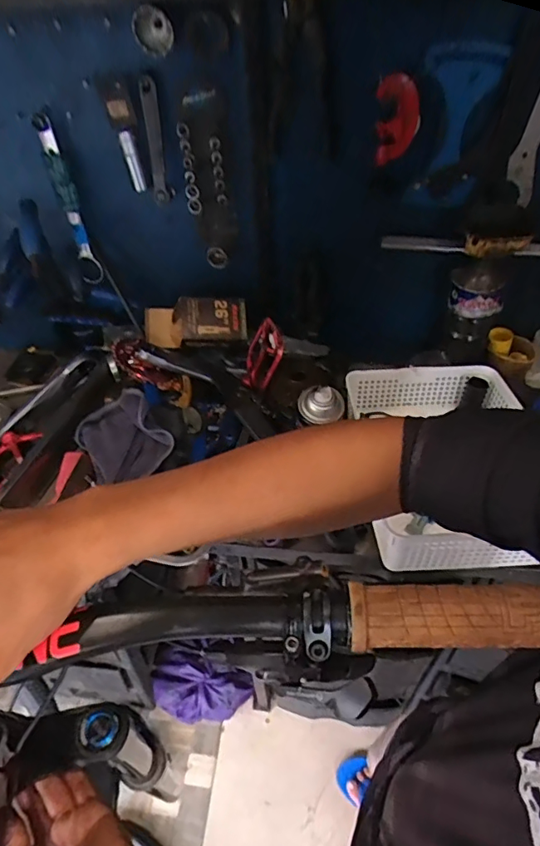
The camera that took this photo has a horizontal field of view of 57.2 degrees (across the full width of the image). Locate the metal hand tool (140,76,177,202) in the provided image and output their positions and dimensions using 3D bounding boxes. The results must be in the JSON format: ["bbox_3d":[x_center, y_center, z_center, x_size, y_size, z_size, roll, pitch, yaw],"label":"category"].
[{"bbox_3d":[-0.161,-0.392,0.700,0.035,0.159,0.018,13,42,12],"label":"metal hand tool"}]

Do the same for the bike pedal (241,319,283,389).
[{"bbox_3d":[-0.009,-0.103,0.805,0.025,0.113,0.102,11,38,-26],"label":"bike pedal"}]

